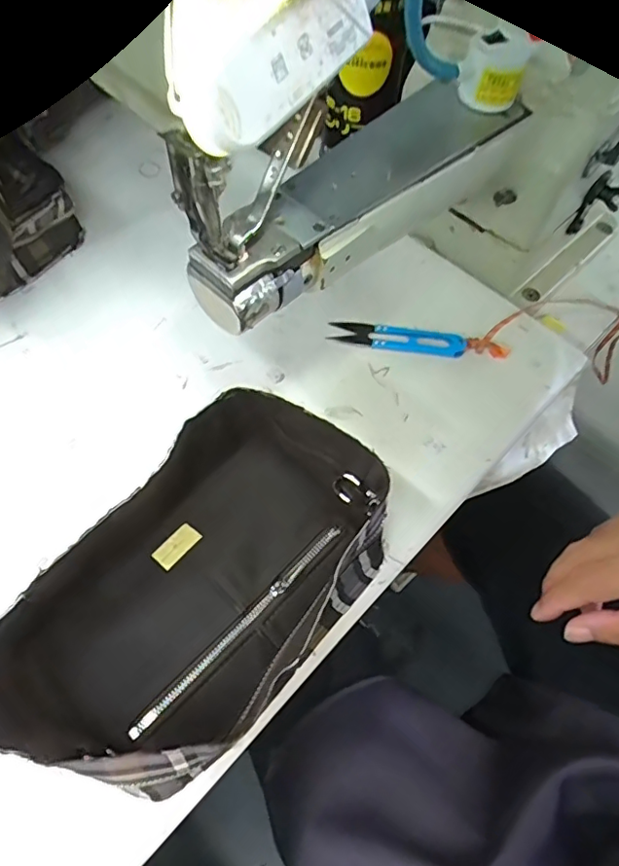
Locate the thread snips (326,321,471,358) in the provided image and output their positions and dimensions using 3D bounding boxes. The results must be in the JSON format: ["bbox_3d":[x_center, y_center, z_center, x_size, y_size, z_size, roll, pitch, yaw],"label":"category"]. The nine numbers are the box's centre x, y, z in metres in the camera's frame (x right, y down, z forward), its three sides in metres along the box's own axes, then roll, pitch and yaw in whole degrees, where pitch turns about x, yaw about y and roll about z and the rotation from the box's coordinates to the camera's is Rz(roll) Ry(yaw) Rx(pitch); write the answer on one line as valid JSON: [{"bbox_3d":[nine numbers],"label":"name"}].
[{"bbox_3d":[0.067,-0.073,0.424,0.101,0.012,0.025,12,60,6],"label":"thread snips"}]

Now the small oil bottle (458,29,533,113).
[{"bbox_3d":[0.110,-0.218,0.336,0.037,0.030,0.038,15,58,7],"label":"small oil bottle"}]

